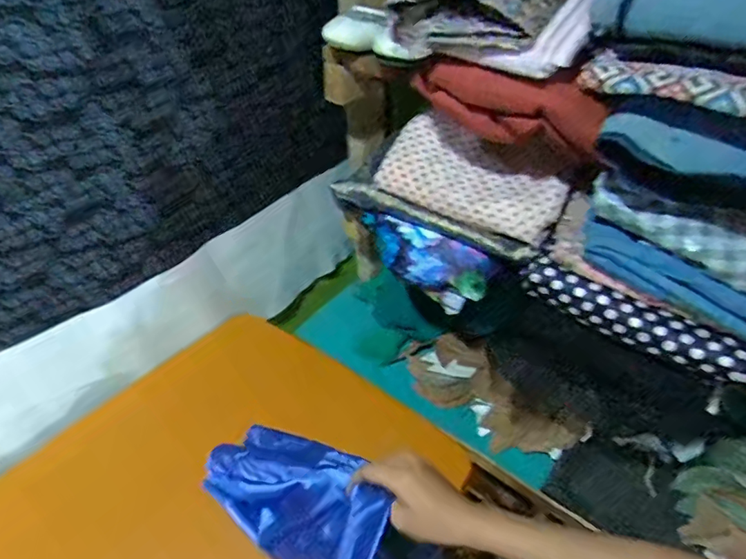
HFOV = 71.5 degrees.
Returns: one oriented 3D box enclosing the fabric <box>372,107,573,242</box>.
[{"bbox_3d":[0.128,-0.138,0.686,0.251,0.081,0.093,29,49,30],"label":"fabric"}]

